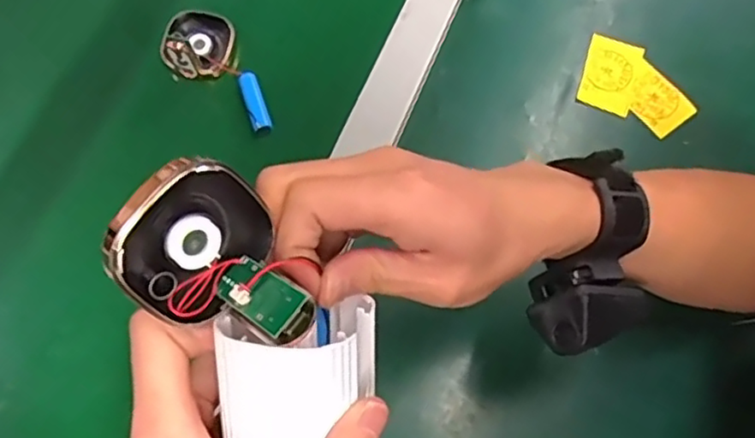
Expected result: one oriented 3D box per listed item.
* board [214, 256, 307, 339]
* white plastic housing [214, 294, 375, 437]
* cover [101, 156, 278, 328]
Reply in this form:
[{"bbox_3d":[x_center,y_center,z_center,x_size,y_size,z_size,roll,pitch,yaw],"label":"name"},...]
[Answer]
[{"bbox_3d":[-0.041,0.025,0.224,0.036,0.006,0.017,27,68,42],"label":"board"},{"bbox_3d":[-0.028,0.058,0.231,0.052,0.039,0.061,-1,68,0],"label":"white plastic housing"},{"bbox_3d":[-0.063,0.006,0.224,0.019,0.050,0.053,13,61,53],"label":"cover"}]

